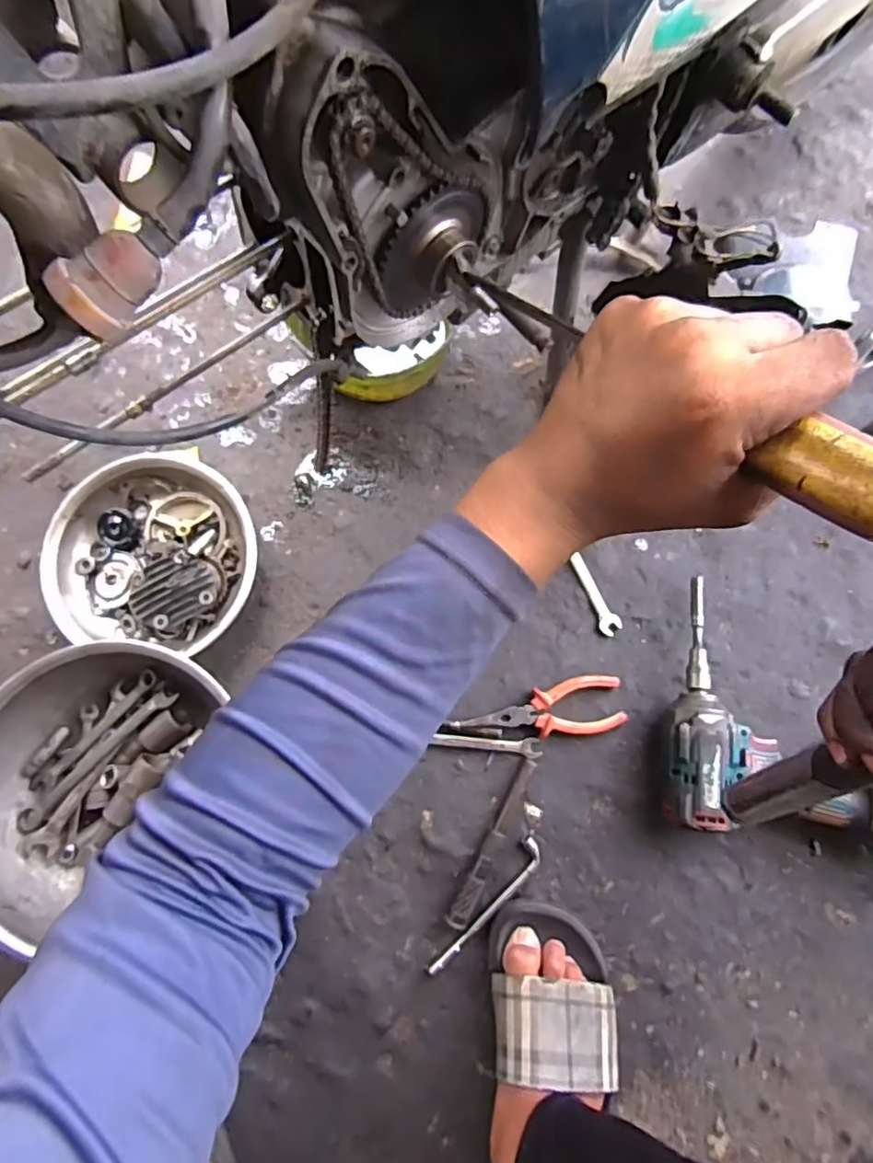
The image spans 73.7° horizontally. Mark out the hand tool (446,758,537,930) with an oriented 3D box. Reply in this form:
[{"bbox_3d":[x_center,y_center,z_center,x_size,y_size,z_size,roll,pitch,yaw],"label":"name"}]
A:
[{"bbox_3d":[0.057,0.252,0.561,0.020,0.012,0.168,29,82,5],"label":"hand tool"}]

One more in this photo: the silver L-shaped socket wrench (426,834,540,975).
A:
[{"bbox_3d":[0.048,0.314,0.558,0.025,0.013,0.157,40,83,7],"label":"silver L-shaped socket wrench"}]

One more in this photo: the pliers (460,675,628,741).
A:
[{"bbox_3d":[0.106,0.128,0.574,0.155,0.020,0.054,-8,80,-1],"label":"pliers"}]

